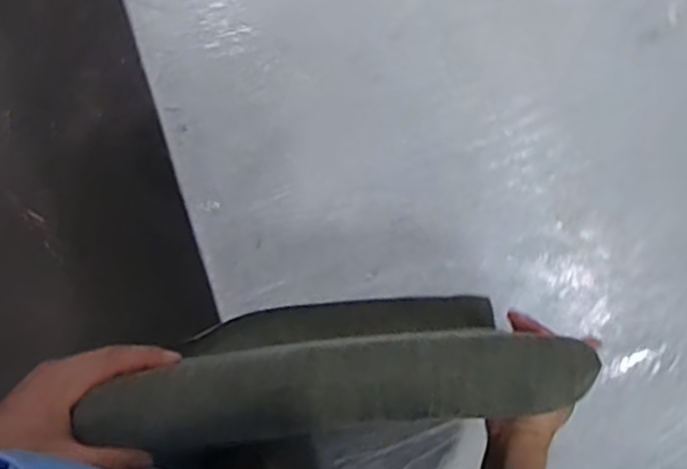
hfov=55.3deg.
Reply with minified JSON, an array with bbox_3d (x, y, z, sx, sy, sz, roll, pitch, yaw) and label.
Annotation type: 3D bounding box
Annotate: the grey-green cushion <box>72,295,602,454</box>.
[{"bbox_3d":[-0.003,0.109,0.687,0.372,0.416,0.055,-5,93,1],"label":"grey-green cushion"}]

